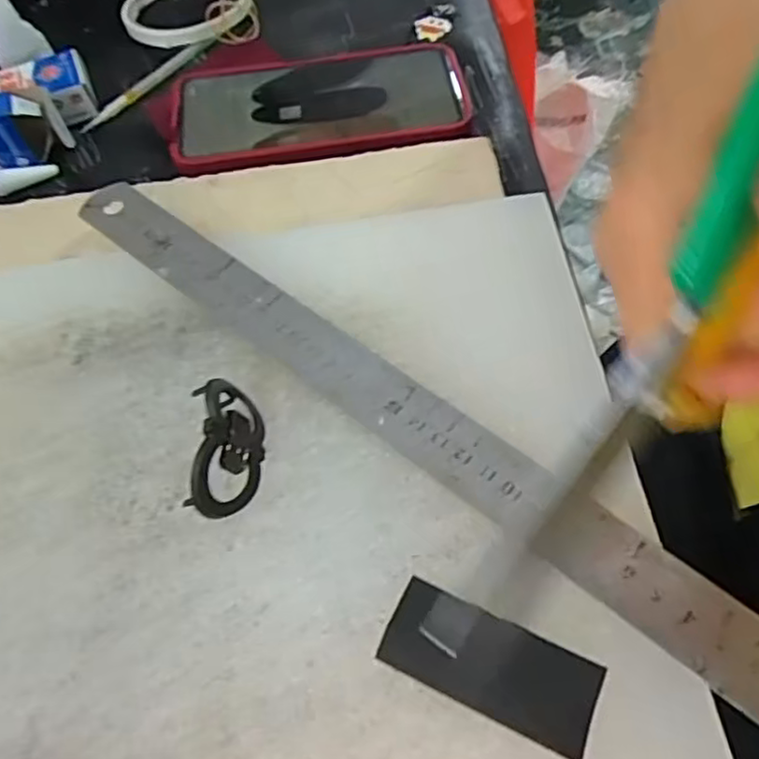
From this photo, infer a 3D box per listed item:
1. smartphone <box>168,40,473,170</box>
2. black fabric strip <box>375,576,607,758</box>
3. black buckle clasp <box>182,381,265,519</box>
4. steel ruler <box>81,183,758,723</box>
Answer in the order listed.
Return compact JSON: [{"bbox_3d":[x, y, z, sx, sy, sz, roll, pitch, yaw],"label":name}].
[{"bbox_3d":[-0.031,-0.159,0.382,0.168,0.009,0.088,-12,58,-4],"label":"smartphone"},{"bbox_3d":[0.031,0.080,0.192,0.059,0.004,0.025,22,61,16],"label":"black fabric strip"},{"bbox_3d":[-0.050,0.021,0.223,0.019,0.027,0.044,2,52,6],"label":"black buckle clasp"},{"bbox_3d":[-0.002,0.002,0.244,0.318,0.004,0.028,35,70,23],"label":"steel ruler"}]

